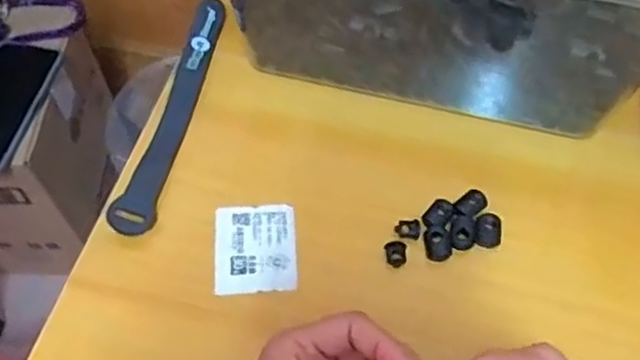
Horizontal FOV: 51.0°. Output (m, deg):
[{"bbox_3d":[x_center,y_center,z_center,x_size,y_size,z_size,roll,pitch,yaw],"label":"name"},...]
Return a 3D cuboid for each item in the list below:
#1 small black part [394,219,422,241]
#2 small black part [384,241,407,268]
[{"bbox_3d":[0.055,0.030,0.415,0.016,0.004,0.013,7,59,5],"label":"small black part"},{"bbox_3d":[0.046,0.045,0.406,0.013,0.007,0.014,0,59,0],"label":"small black part"}]

